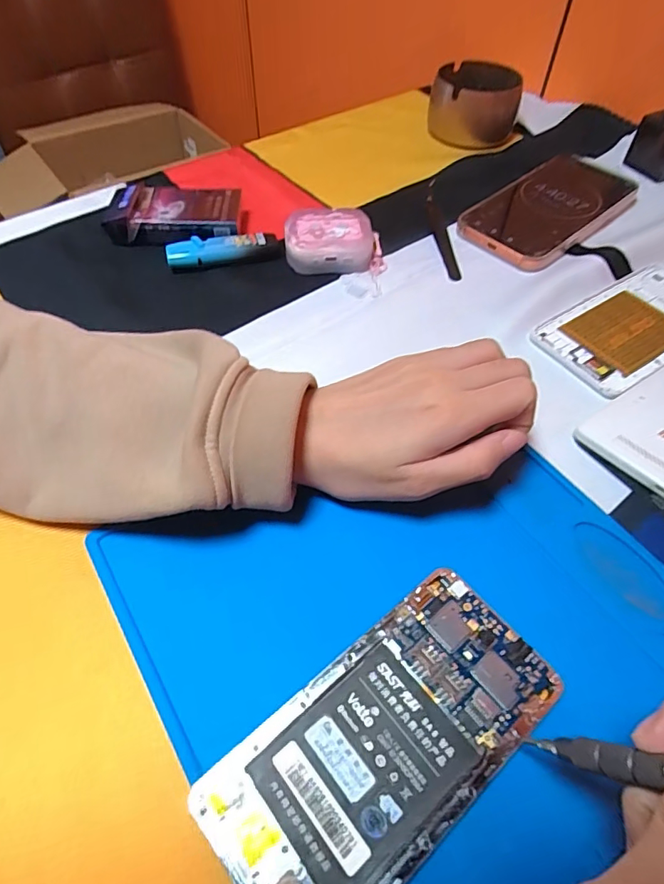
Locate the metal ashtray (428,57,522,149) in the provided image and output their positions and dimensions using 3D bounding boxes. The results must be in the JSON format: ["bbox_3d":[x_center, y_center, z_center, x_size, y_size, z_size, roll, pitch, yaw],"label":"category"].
[{"bbox_3d":[0.140,-0.336,0.508,0.085,0.048,0.078,12,55,8],"label":"metal ashtray"}]

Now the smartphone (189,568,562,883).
[{"bbox_3d":[0.022,0.117,0.204,0.140,0.008,0.069,-34,61,-22],"label":"smartphone"}]

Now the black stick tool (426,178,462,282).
[{"bbox_3d":[0.088,-0.180,0.422,0.014,0.010,0.137,-2,54,-2],"label":"black stick tool"}]

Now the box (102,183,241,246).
[{"bbox_3d":[-0.123,-0.179,0.407,0.099,0.026,0.053,-1,54,0],"label":"box"}]

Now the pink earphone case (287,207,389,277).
[{"bbox_3d":[0.002,-0.149,0.388,0.071,0.029,0.045,-7,55,-5],"label":"pink earphone case"}]

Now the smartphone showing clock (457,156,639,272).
[{"bbox_3d":[0.184,-0.195,0.429,0.166,0.011,0.080,-36,62,-23],"label":"smartphone showing clock"}]

